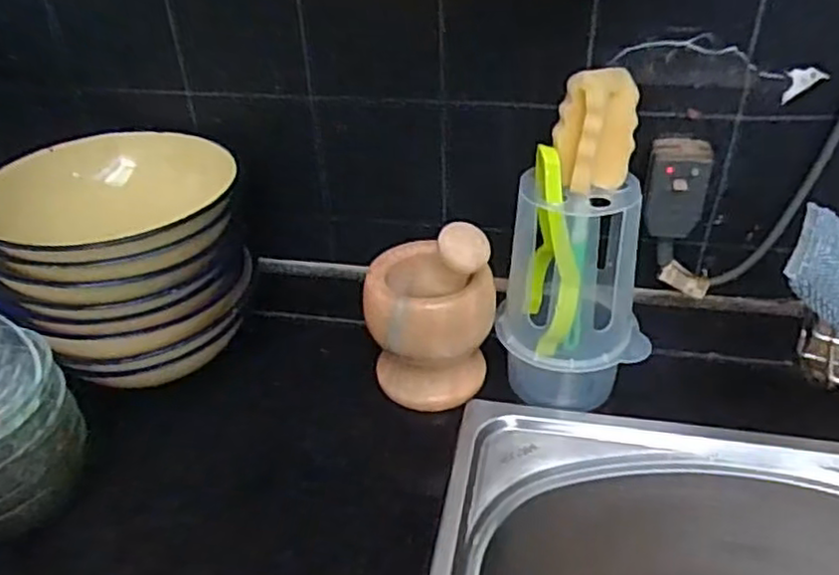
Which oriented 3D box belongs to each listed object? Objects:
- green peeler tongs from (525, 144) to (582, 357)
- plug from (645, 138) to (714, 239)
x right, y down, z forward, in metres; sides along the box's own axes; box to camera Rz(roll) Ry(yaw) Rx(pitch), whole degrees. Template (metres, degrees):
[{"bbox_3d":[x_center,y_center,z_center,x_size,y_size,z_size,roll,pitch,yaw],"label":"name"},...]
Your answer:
[{"bbox_3d":[0.103,-0.029,0.521,0.037,0.156,0.064,5,36,11],"label":"green peeler tongs"},{"bbox_3d":[0.192,-0.074,0.516,0.044,0.068,0.037,12,38,20],"label":"plug"}]

